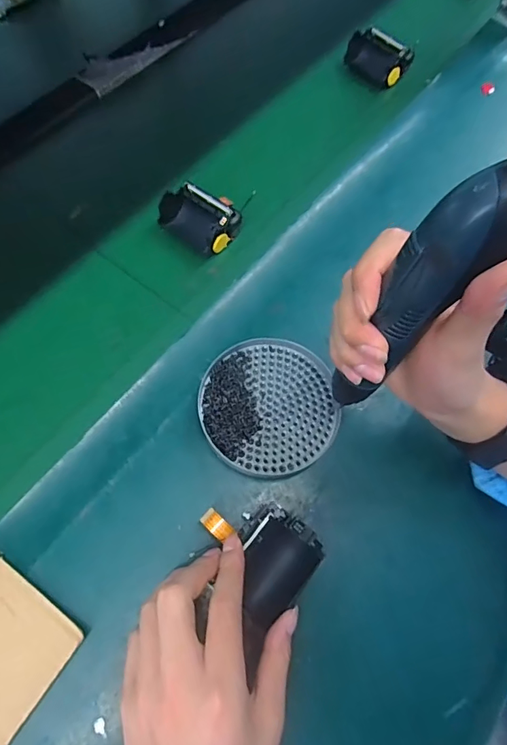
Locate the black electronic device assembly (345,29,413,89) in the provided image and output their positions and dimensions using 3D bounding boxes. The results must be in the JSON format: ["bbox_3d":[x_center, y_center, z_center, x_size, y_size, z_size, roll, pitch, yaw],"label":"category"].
[{"bbox_3d":[0.156,-0.397,0.561,0.041,0.031,0.075,-37,73,-17],"label":"black electronic device assembly"}]

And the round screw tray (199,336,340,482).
[{"bbox_3d":[0.013,0.027,0.374,0.110,0.016,0.113,1,66,-2],"label":"round screw tray"}]

